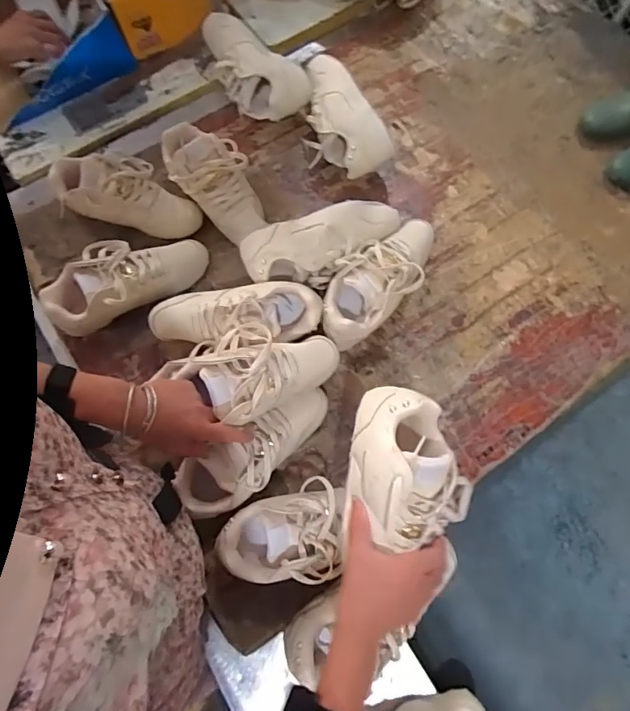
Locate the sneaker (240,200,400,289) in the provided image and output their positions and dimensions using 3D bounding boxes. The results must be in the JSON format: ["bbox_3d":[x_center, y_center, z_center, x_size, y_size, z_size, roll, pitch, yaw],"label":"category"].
[{"bbox_3d":[0.018,-0.169,0.718,0.257,0.104,0.092,-19,74,-5],"label":"sneaker"}]

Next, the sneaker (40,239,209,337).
[{"bbox_3d":[-0.294,-0.122,0.716,0.251,0.087,0.129,-21,74,-6],"label":"sneaker"}]

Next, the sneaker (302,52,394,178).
[{"bbox_3d":[0.030,-0.400,0.783,0.099,0.103,0.241,-24,74,-6],"label":"sneaker"}]

